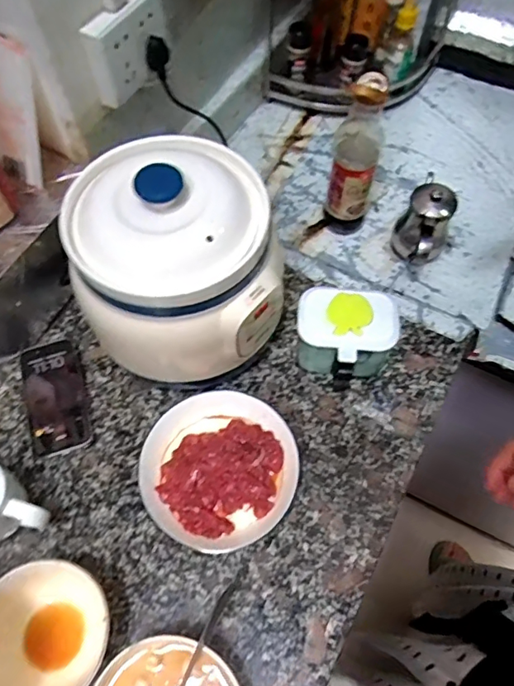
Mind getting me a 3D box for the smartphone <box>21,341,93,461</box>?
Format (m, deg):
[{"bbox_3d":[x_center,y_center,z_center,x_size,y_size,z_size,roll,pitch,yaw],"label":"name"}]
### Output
[{"bbox_3d":[-0.251,0.065,0.636,0.072,0.015,0.145,-18,67,-13],"label":"smartphone"}]

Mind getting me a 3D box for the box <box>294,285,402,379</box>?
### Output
[{"bbox_3d":[0.103,-0.003,0.628,0.119,0.102,0.097,13,60,7],"label":"box"}]

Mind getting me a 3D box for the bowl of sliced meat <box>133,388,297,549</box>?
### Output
[{"bbox_3d":[-0.044,0.141,0.583,0.169,0.044,0.167,0,60,-1],"label":"bowl of sliced meat"}]

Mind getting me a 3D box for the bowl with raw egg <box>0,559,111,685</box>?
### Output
[{"bbox_3d":[-0.199,0.279,0.491,0.114,0.068,0.122,0,60,-1],"label":"bowl with raw egg"}]

